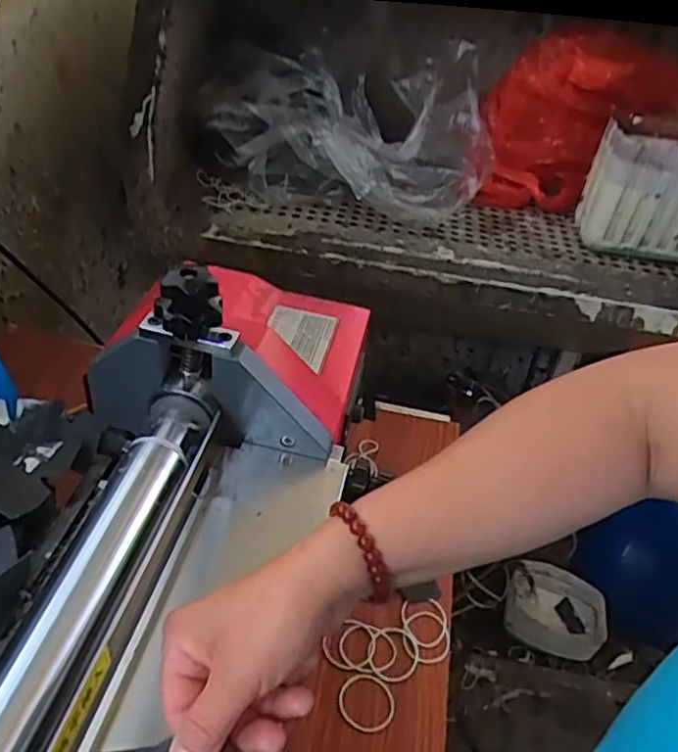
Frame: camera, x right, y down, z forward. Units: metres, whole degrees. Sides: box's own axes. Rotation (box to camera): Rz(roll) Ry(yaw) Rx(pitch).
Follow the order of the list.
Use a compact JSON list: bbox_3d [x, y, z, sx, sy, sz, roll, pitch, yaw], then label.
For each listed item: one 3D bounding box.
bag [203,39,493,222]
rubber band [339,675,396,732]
[{"bbox_3d":[0.022,-0.405,1.071,0.440,0.200,0.232,-1,41,-10],"label":"bag"},{"bbox_3d":[0.025,0.283,0.569,0.050,0.004,0.047,4,40,-4],"label":"rubber band"}]

